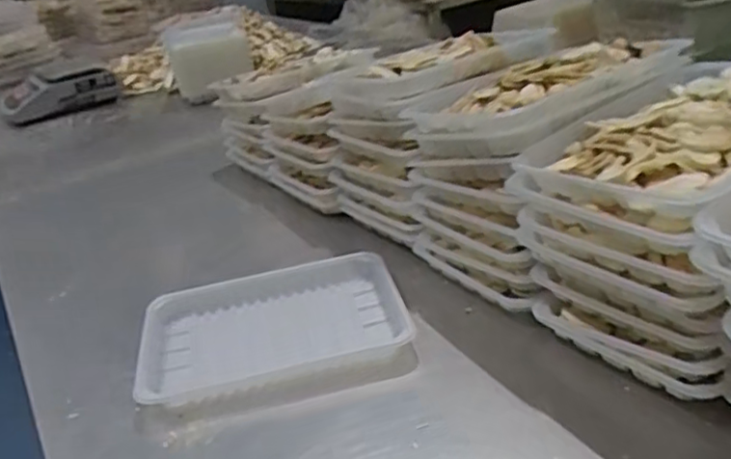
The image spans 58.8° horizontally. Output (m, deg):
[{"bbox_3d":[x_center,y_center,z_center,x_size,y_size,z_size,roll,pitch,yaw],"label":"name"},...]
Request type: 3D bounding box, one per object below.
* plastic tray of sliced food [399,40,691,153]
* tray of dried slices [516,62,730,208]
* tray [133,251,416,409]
[{"bbox_3d":[0.158,-0.130,0.595,0.214,0.047,0.163,-19,29,-22],"label":"plastic tray of sliced food"},{"bbox_3d":[0.242,-0.074,0.475,0.220,0.051,0.161,-21,30,-24],"label":"tray of dried slices"},{"bbox_3d":[-0.085,0.090,0.602,0.236,0.034,0.153,-12,27,-8],"label":"tray"}]

